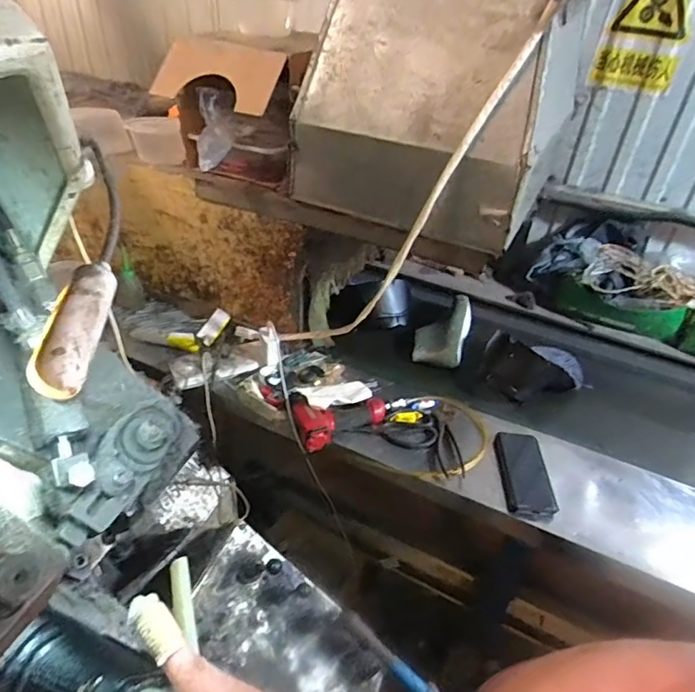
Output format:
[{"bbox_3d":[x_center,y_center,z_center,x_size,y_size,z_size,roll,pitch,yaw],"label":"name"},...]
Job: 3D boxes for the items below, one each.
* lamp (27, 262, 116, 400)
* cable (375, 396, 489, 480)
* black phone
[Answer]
[{"bbox_3d":[-0.130,-0.012,0.248,0.020,0.022,0.089,-1,38,-7],"label":"lamp"},{"bbox_3d":[0.191,0.183,1.047,0.222,0.030,0.202,3,38,-2],"label":"cable"},{"bbox_3d":[0.340,0.243,0.974,0.097,0.007,0.180,1,46,1],"label":"black phone"}]

